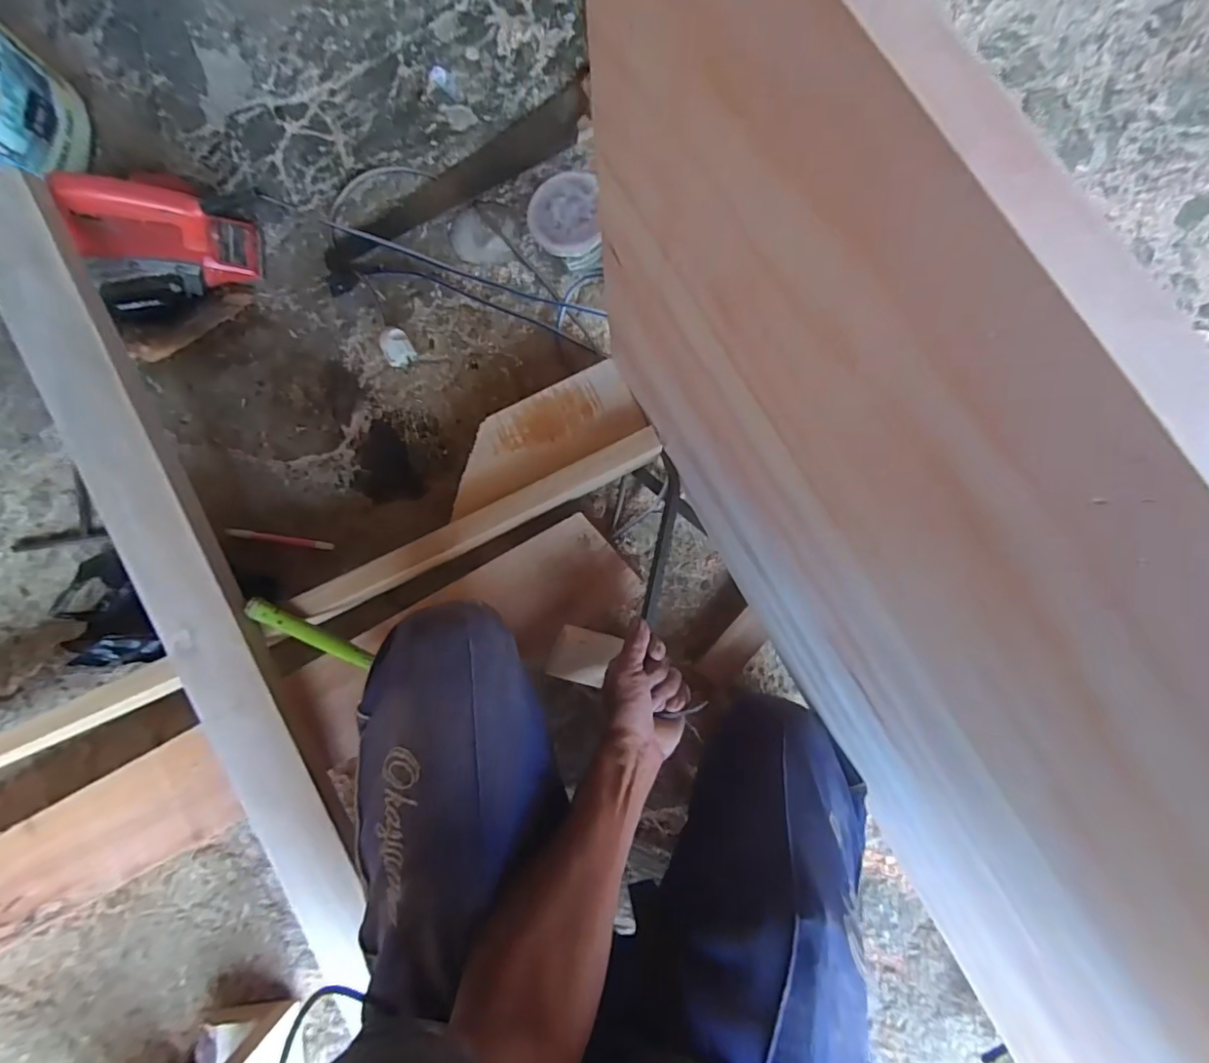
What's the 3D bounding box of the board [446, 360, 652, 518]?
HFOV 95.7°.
[{"bbox_3d":[-0.077,-0.114,0.649,0.239,0.027,0.094,-26,84,2],"label":"board"}]

